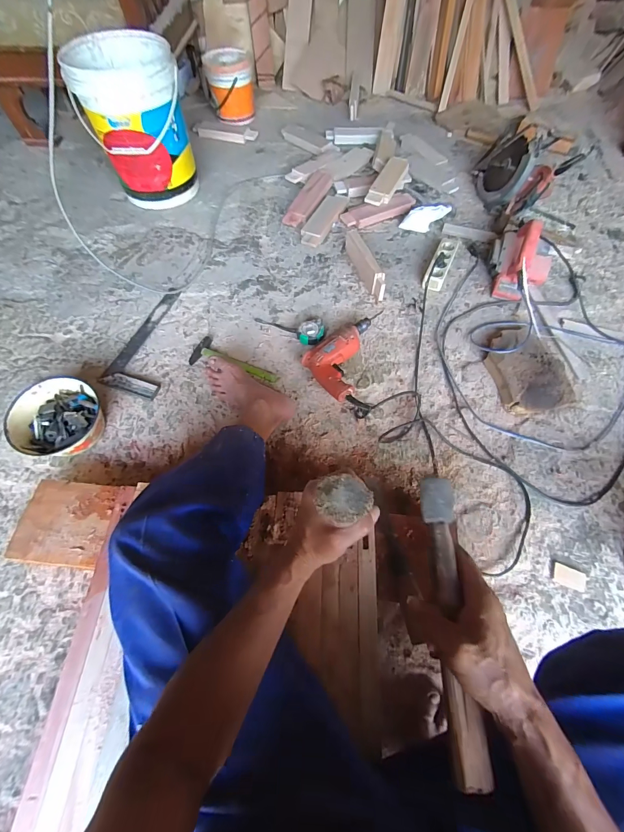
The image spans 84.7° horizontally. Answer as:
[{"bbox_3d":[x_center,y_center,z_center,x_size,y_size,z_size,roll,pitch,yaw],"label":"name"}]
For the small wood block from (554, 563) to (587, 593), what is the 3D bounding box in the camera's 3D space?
[{"bbox_3d":[0.495,0.310,0.655,0.054,0.009,0.037,18,65,10],"label":"small wood block"}]

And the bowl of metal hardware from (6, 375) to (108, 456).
[{"bbox_3d":[-0.562,0.006,0.772,0.170,0.087,0.183,1,63,1],"label":"bowl of metal hardware"}]

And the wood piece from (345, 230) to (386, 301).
[{"bbox_3d":[0.156,-0.454,1.017,0.035,0.069,0.258,-16,64,-7],"label":"wood piece"}]

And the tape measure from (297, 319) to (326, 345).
[{"bbox_3d":[-0.001,-0.223,0.916,0.075,0.037,0.066,-20,65,-9],"label":"tape measure"}]

